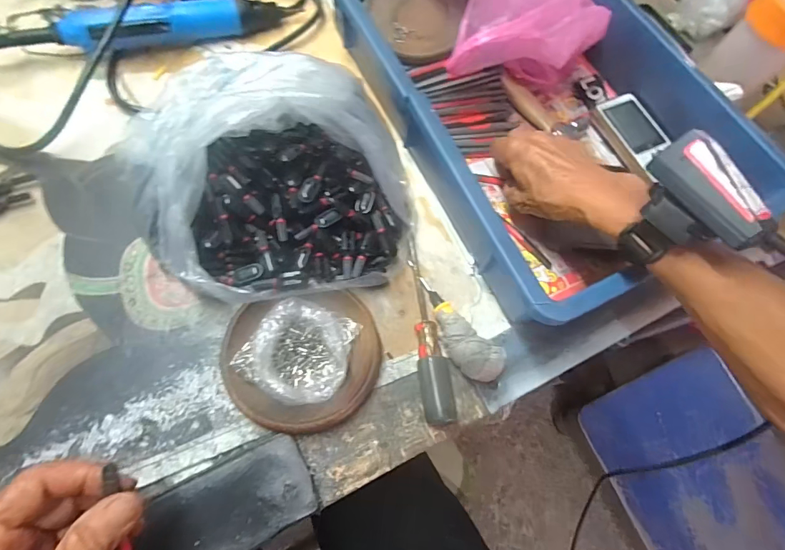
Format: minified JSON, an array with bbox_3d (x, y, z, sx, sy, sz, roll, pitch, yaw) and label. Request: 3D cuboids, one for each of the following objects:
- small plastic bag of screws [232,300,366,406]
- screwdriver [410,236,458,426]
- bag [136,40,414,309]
[{"bbox_3d":[-0.070,0.055,0.303,0.075,0.035,0.070,21,66,2],"label":"small plastic bag of screws"},{"bbox_3d":[0.030,0.040,0.335,0.026,0.020,0.154,-4,68,-9],"label":"screwdriver"},{"bbox_3d":[-0.098,-0.080,0.325,0.216,0.083,0.187,-10,69,-11],"label":"bag"}]

